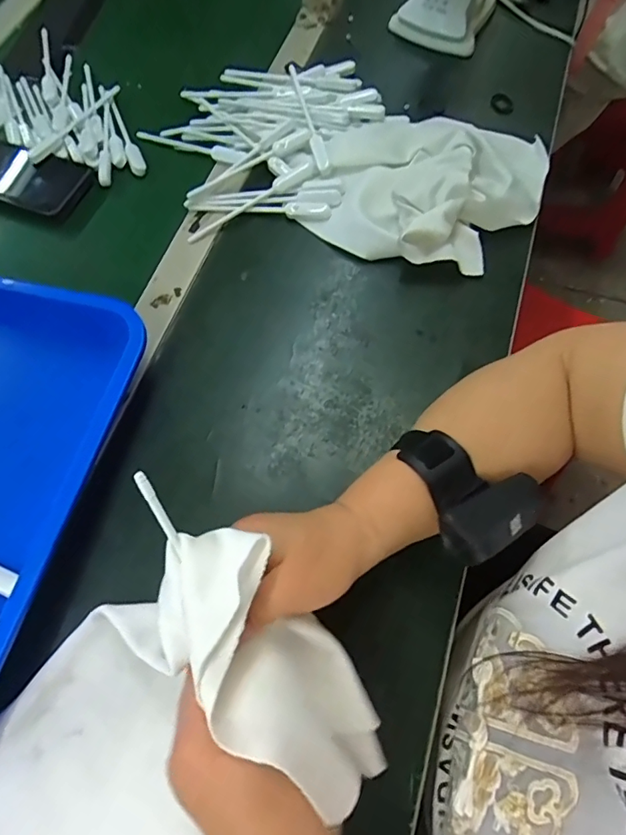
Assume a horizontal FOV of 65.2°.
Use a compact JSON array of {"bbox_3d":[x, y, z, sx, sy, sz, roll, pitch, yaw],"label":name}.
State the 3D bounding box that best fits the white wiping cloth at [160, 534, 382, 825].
[{"bbox_3d":[-0.020,0.133,0.256,0.173,0.059,0.082,48,58,-6],"label":"white wiping cloth"}]

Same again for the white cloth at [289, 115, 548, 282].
[{"bbox_3d":[0.113,-0.232,0.484,0.213,0.047,0.203,21,69,10],"label":"white cloth"}]

